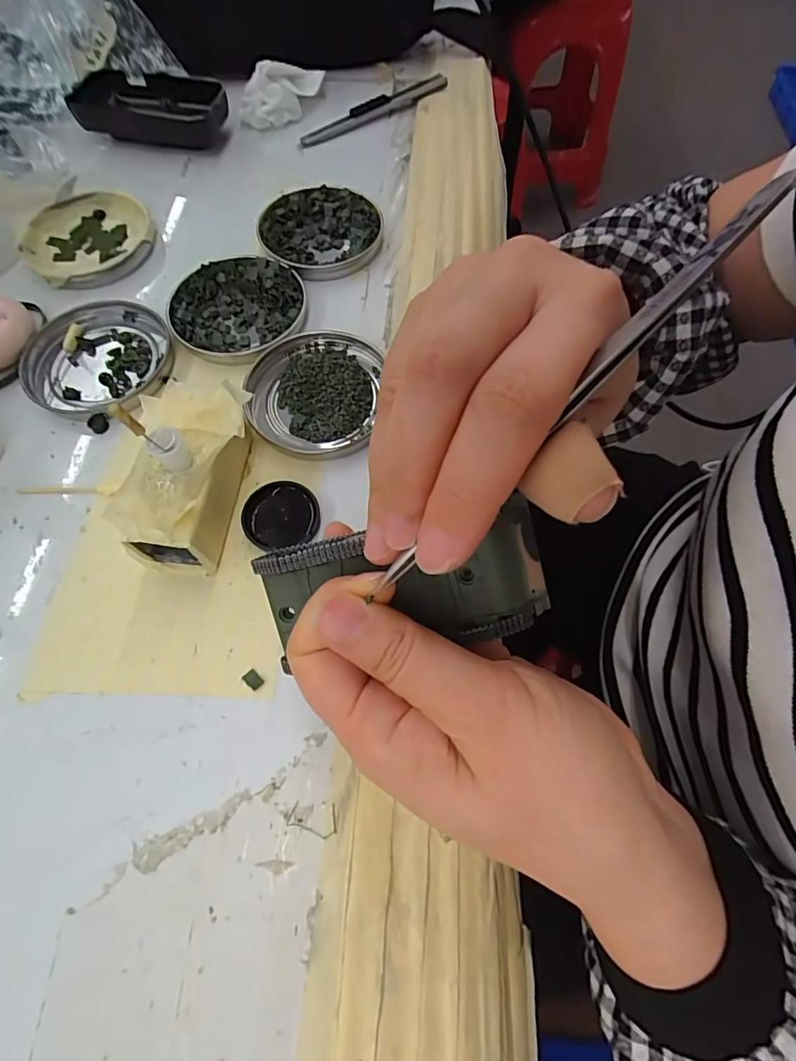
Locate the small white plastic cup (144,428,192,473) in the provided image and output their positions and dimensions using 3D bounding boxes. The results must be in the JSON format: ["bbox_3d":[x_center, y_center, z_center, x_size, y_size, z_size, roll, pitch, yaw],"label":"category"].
[{"bbox_3d":[-0.096,-0.034,0.202,0.014,0.017,0.011,-35,69,-14],"label":"small white plastic cup"}]

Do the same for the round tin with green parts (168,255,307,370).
[{"bbox_3d":[-0.094,-0.132,0.283,0.076,0.009,0.075,-15,66,-5],"label":"round tin with green parts"}]

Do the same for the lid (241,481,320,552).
[{"bbox_3d":[-0.056,-0.008,0.231,0.035,0.009,0.034,-1,65,1],"label":"lid"}]

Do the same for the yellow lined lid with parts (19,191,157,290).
[{"bbox_3d":[-0.200,-0.189,0.311,0.078,0.012,0.081,-1,65,1],"label":"yellow lined lid with parts"}]

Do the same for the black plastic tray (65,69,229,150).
[{"bbox_3d":[-0.181,-0.313,0.357,0.112,0.025,0.050,7,67,5],"label":"black plastic tray"}]

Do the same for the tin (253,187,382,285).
[{"bbox_3d":[-0.049,-0.192,0.309,0.076,0.010,0.071,-15,66,-6],"label":"tin"}]

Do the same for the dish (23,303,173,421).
[{"bbox_3d":[-0.169,-0.097,0.270,0.074,0.008,0.077,-1,65,1],"label":"dish"}]

